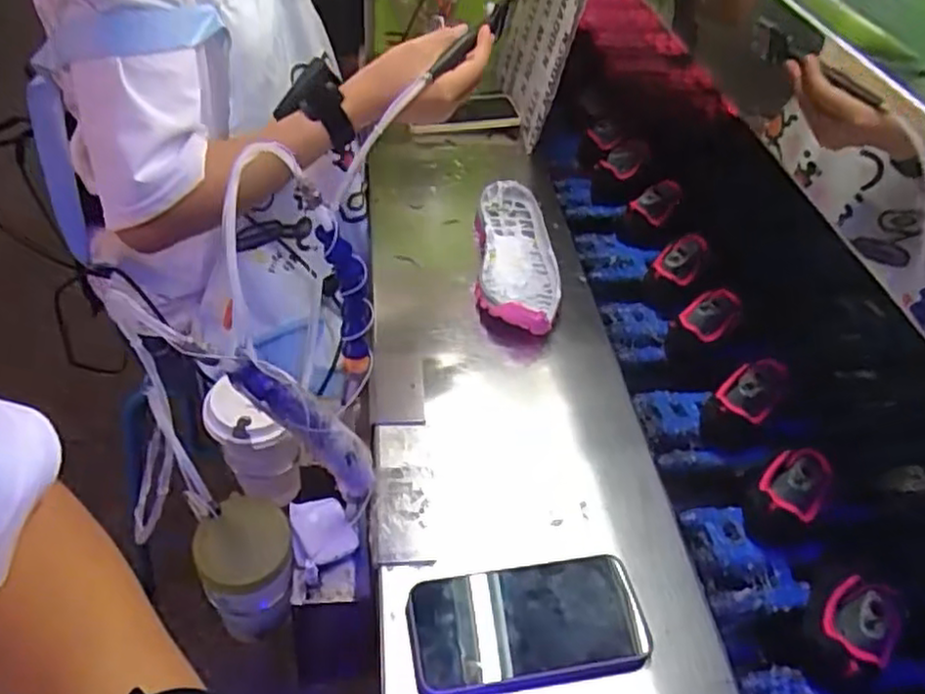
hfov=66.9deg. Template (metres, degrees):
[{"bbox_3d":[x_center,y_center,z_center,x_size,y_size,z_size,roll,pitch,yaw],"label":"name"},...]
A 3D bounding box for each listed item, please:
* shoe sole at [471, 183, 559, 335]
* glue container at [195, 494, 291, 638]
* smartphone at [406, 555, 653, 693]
[{"bbox_3d":[0.061,-0.106,0.771,0.086,0.038,0.231,4,46,-3],"label":"shoe sole"},{"bbox_3d":[-0.177,0.183,0.580,0.071,0.098,0.073,4,46,-4],"label":"glue container"},{"bbox_3d":[0.045,0.193,0.486,0.160,0.019,0.078,-4,47,-11],"label":"smartphone"}]

